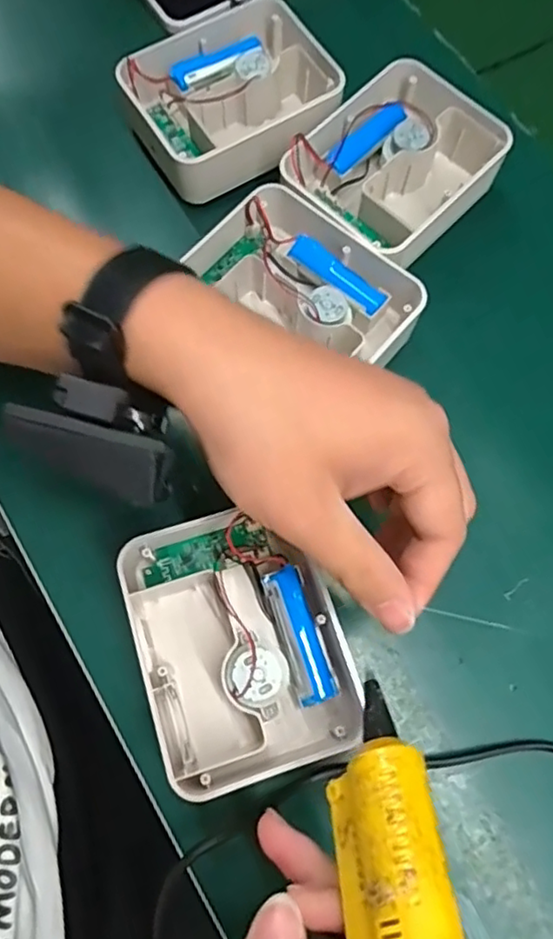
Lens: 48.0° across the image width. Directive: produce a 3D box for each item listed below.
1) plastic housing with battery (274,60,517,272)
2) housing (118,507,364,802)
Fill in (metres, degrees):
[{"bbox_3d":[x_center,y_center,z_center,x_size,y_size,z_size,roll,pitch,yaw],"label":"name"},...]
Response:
[{"bbox_3d":[0.076,-0.192,0.408,0.107,0.048,0.129,39,77,10],"label":"plastic housing with battery"},{"bbox_3d":[-0.020,0.090,0.322,0.104,0.044,0.127,-17,74,-6],"label":"housing"}]

